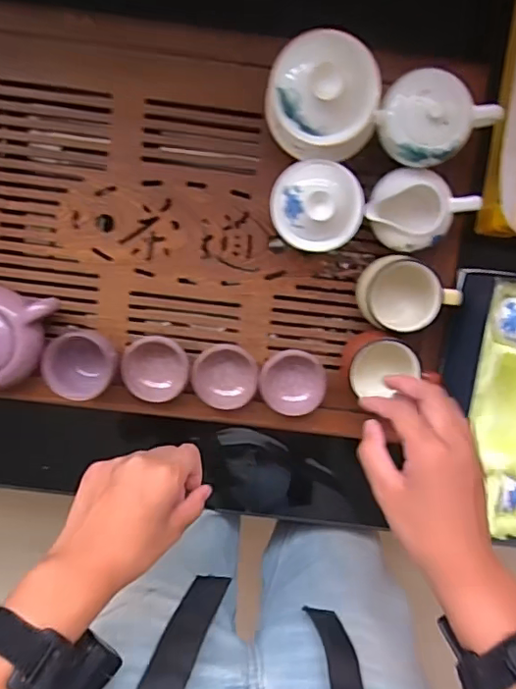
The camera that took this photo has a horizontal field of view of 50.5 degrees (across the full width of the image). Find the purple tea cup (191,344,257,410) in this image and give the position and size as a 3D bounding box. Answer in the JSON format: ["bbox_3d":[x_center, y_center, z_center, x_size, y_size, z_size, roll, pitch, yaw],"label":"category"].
[{"bbox_3d":[-0.033,0.032,0.561,0.062,0.032,0.062,0,98,1],"label":"purple tea cup"}]

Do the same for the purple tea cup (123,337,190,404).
[{"bbox_3d":[-0.101,0.023,0.561,0.063,0.039,0.065,0,98,1],"label":"purple tea cup"}]

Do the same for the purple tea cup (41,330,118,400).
[{"bbox_3d":[-0.171,0.017,0.541,0.063,0.053,0.062,41,96,-4],"label":"purple tea cup"}]

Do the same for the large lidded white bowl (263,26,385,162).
[{"bbox_3d":[0.057,-0.220,0.494,0.095,0.092,0.089,0,98,1],"label":"large lidded white bowl"}]

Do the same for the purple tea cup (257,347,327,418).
[{"bbox_3d":[0.035,0.037,0.559,0.065,0.024,0.063,0,98,1],"label":"purple tea cup"}]

